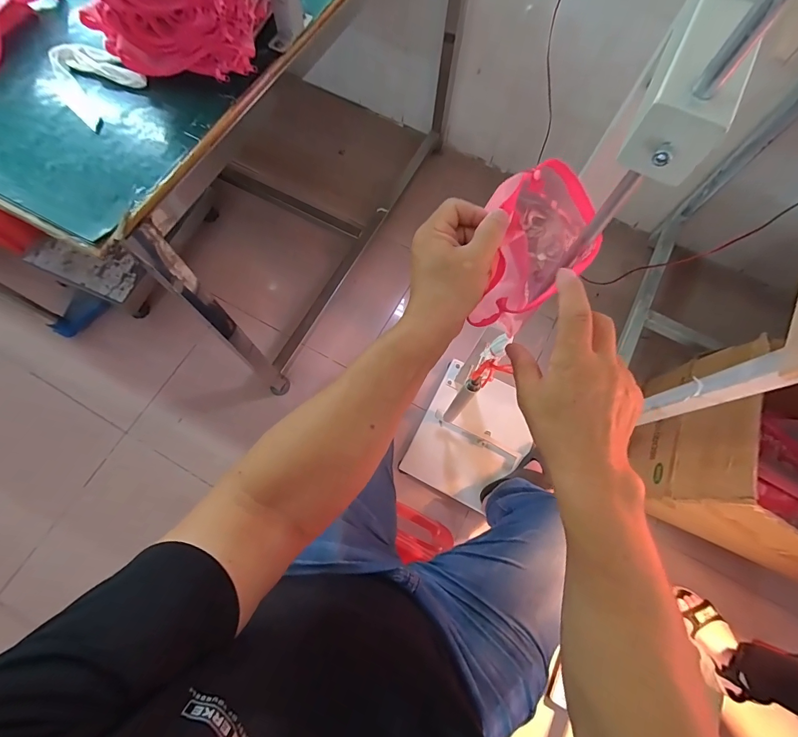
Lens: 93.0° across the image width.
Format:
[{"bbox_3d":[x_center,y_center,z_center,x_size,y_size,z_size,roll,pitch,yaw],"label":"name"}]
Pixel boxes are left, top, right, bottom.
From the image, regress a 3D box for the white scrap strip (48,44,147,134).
[{"bbox_3d":[-0.430,-0.401,0.528,0.139,0.021,0.101,38,75,10],"label":"white scrap strip"}]

